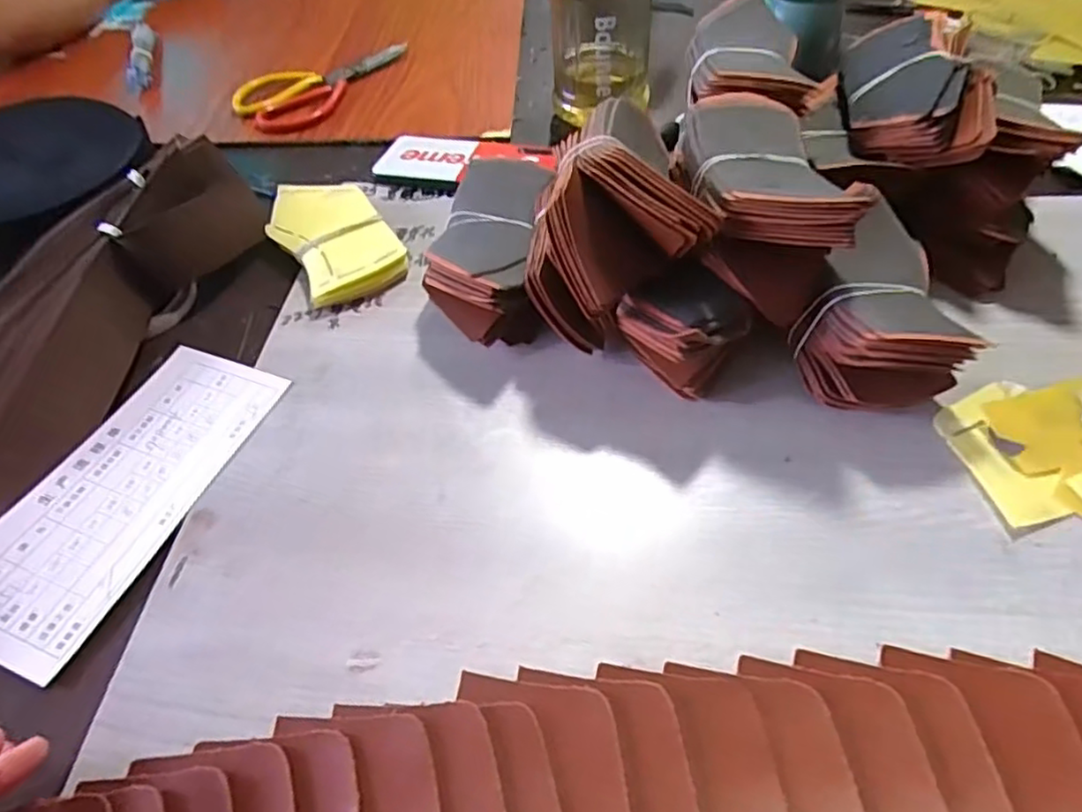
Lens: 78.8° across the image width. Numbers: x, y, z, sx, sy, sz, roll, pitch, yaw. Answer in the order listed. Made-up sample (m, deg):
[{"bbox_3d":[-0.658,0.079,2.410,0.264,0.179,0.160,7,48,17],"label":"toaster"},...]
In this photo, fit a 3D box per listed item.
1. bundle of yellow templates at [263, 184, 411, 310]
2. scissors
[{"bbox_3d":[-0.165,-0.134,0.525,0.080,0.024,0.142,-27,55,-17],"label":"bundle of yellow templates"},{"bbox_3d":[-0.221,-0.348,0.694,0.086,0.027,0.208,28,58,23],"label":"scissors"}]

